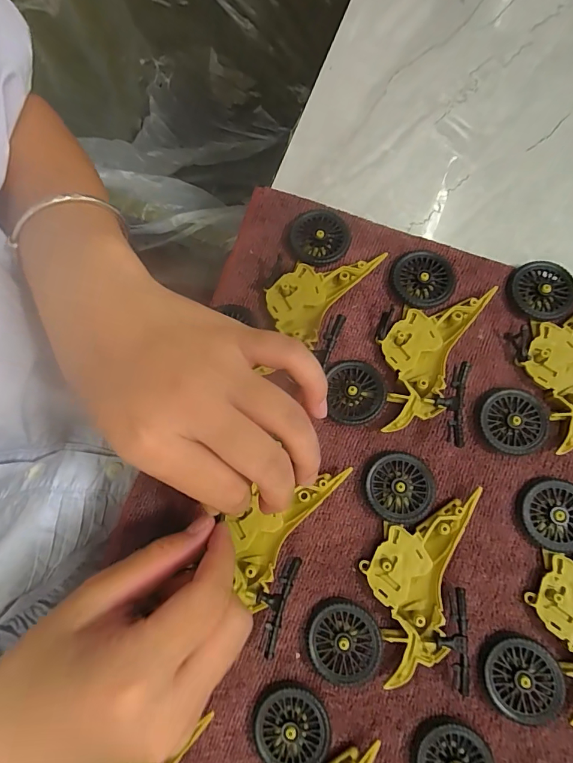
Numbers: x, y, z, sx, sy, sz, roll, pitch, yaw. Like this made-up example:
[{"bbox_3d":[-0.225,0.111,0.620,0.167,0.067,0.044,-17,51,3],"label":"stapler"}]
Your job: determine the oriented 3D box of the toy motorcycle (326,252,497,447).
[{"bbox_3d":[0.072,-0.023,0.243,0.071,0.016,0.111,18,79,5],"label":"toy motorcycle"}]

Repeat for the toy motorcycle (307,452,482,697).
[{"bbox_3d":[0.061,0.099,0.220,0.073,0.012,0.114,15,79,4],"label":"toy motorcycle"}]

